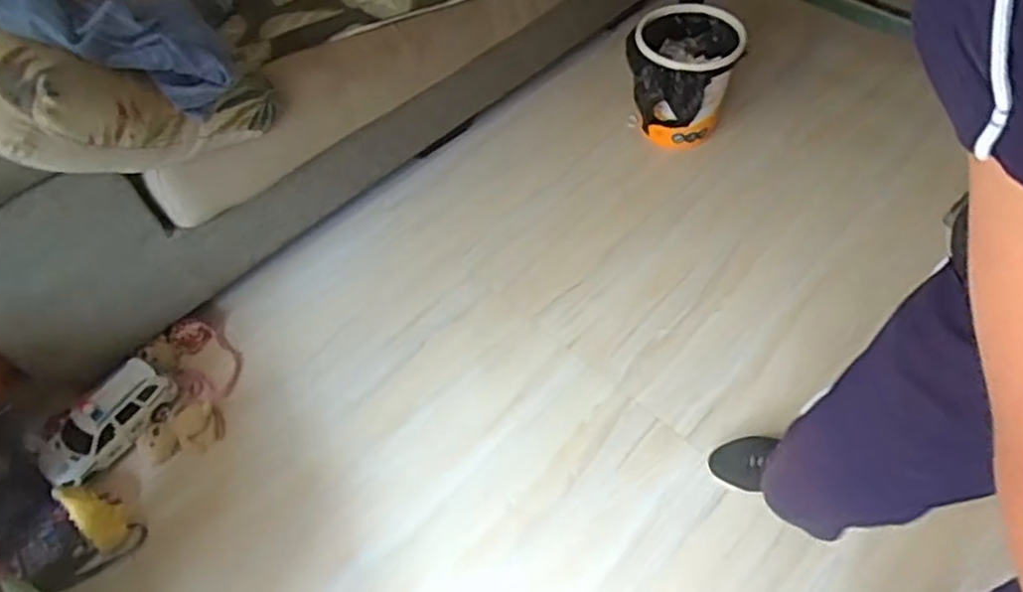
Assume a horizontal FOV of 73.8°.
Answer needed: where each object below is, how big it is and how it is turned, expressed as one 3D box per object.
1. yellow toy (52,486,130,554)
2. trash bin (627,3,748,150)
[{"bbox_3d":[-0.717,0.368,1.164,0.154,0.035,0.059,32,62,24],"label":"yellow toy"},{"bbox_3d":[0.395,-0.495,1.615,0.247,0.260,0.277,8,55,10],"label":"trash bin"}]

